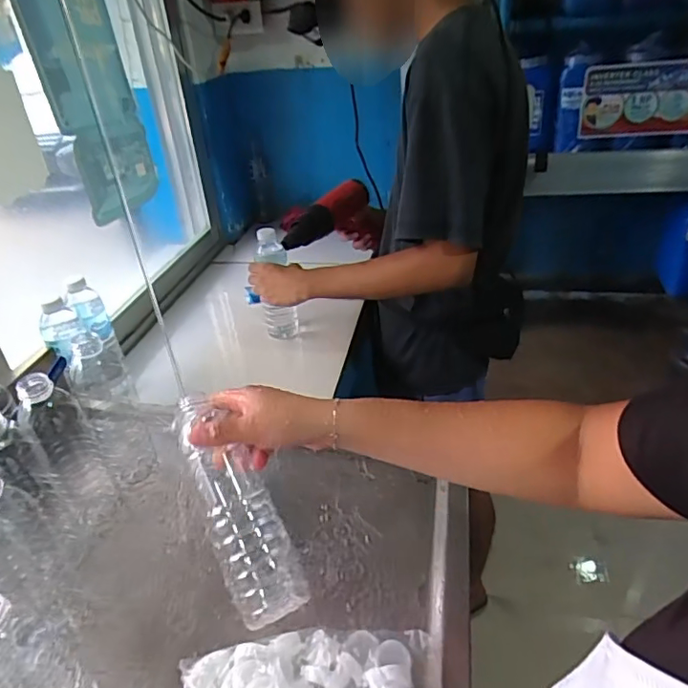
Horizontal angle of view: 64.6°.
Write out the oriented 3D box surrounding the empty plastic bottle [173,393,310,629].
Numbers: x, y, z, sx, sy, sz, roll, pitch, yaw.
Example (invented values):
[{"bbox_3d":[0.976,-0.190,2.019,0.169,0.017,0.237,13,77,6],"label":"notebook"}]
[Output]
[{"bbox_3d":[-0.101,0.145,0.489,0.062,0.053,0.201,-23,69,-25],"label":"empty plastic bottle"}]

